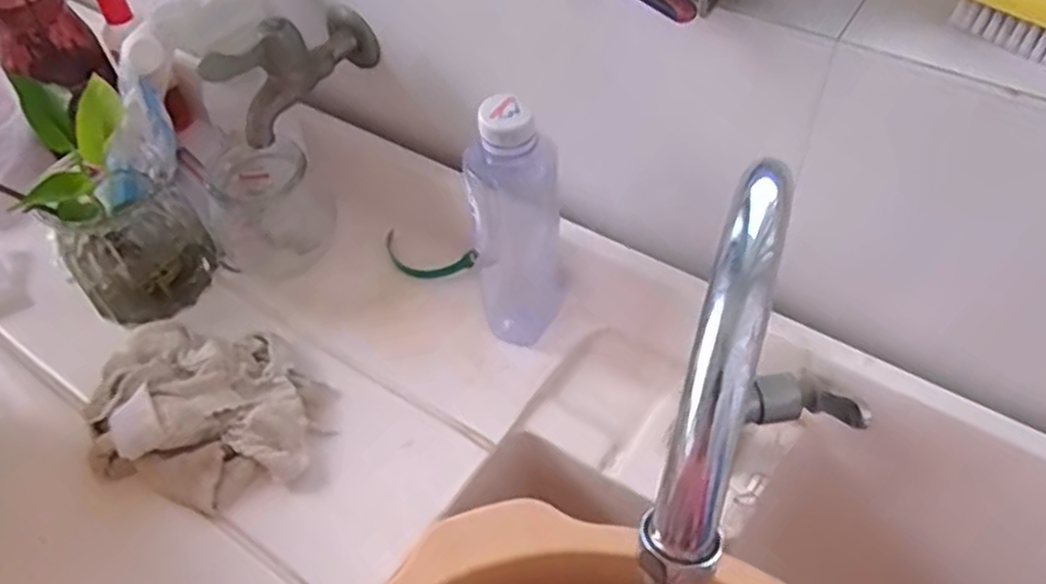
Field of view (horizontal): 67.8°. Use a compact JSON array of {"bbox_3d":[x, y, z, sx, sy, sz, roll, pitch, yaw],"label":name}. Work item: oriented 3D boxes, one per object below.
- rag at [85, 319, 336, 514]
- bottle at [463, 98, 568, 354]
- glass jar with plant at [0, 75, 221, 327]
[{"bbox_3d":[-0.209,0.070,0.509,0.161,0.041,0.123,13,53,14],"label":"rag"},{"bbox_3d":[-0.006,-0.037,0.503,0.059,0.187,0.041,-3,51,2],"label":"bottle"},{"bbox_3d":[-0.299,-0.054,0.539,0.094,0.160,0.119,35,61,28],"label":"glass jar with plant"}]

